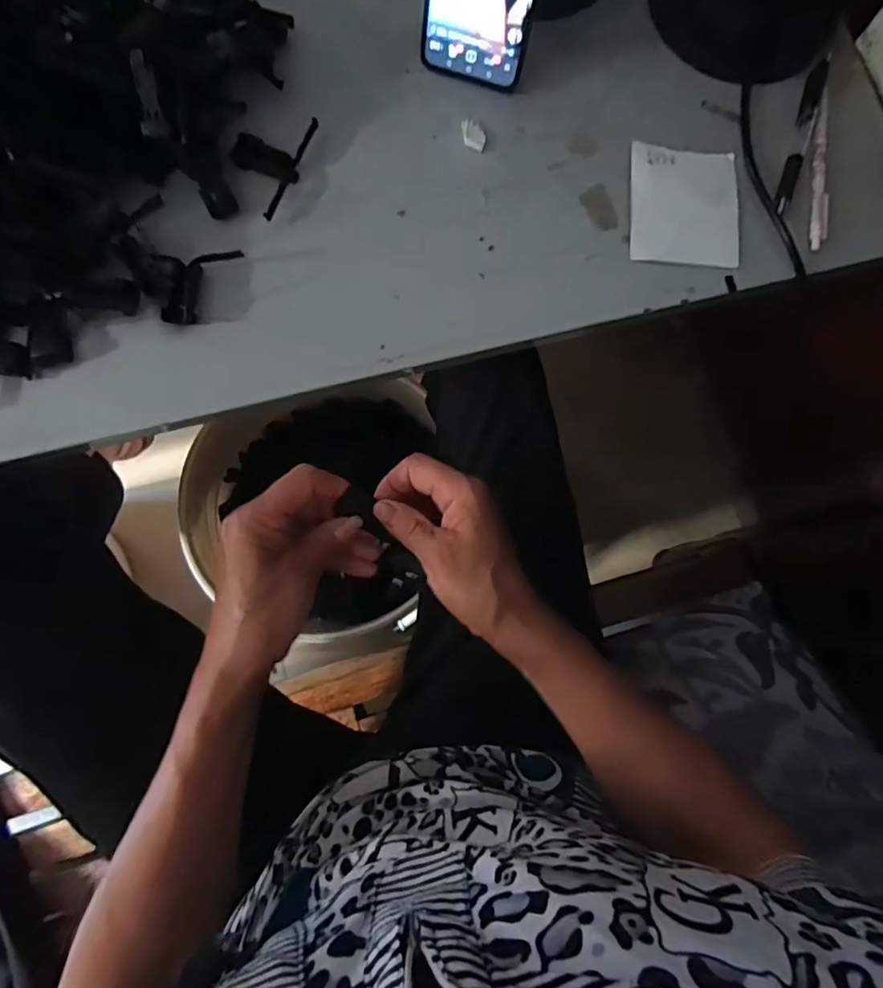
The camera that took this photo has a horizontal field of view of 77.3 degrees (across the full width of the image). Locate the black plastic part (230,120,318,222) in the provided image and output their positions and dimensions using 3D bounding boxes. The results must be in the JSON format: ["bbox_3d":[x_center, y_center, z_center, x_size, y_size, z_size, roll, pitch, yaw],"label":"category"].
[{"bbox_3d":[-0.125,-0.241,0.400,0.044,0.014,0.081,17,81,1],"label":"black plastic part"}]

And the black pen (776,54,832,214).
[{"bbox_3d":[0.278,-0.278,0.421,0.013,0.010,0.137,20,81,1],"label":"black pen"}]

